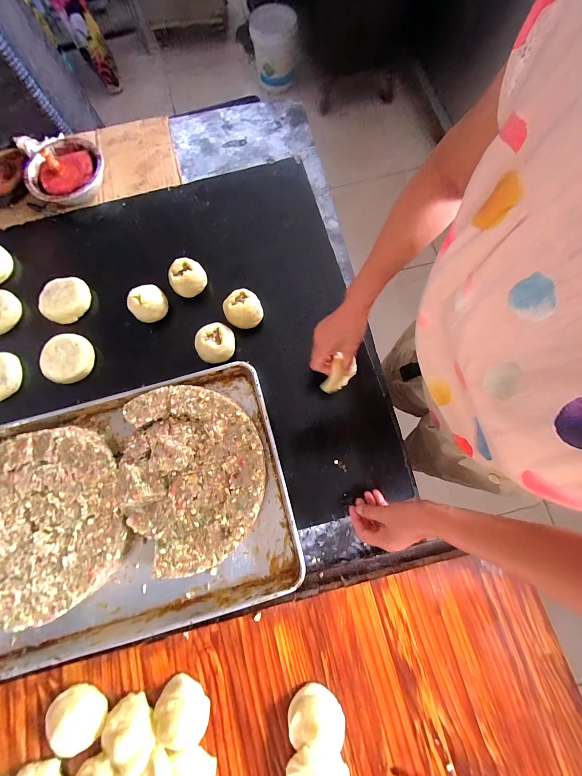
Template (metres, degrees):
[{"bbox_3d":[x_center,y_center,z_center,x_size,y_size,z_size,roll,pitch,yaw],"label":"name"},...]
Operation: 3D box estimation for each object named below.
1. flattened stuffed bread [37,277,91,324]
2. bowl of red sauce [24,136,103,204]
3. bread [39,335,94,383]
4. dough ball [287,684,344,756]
[{"bbox_3d":[-0.501,-0.199,0.614,0.095,0.027,0.106,35,78,10],"label":"flattened stuffed bread"},{"bbox_3d":[-0.553,-0.534,0.694,0.179,0.067,0.181,0,75,1],"label":"bowl of red sauce"},{"bbox_3d":[-0.463,-0.066,0.584,0.097,0.022,0.100,-35,77,-8],"label":"bread"},{"bbox_3d":[0.038,0.481,0.409,0.081,0.034,0.066,5,75,2],"label":"dough ball"}]

